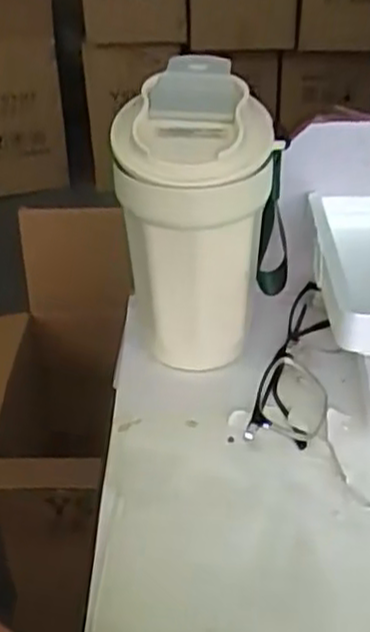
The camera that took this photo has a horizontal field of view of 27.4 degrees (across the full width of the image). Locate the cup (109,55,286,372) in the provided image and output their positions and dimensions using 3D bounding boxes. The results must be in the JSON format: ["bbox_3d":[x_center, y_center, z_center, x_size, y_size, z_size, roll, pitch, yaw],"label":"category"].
[{"bbox_3d":[0.007,-0.049,0.448,0.085,0.177,0.073,-8,34,-8],"label":"cup"}]

